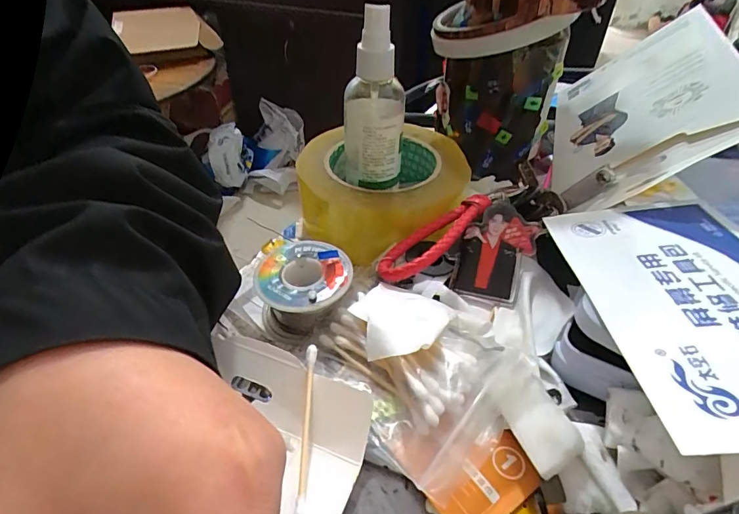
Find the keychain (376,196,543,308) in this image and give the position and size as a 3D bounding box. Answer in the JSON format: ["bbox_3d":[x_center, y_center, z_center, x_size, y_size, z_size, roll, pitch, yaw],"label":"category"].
[{"bbox_3d":[0.075,-0.005,0.251,0.039,0.005,0.069,14,65,33],"label":"keychain"}]

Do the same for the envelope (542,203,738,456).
[{"bbox_3d":[0.133,0.013,0.174,0.081,0.004,0.143,-5,31,10],"label":"envelope"}]

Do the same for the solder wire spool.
[{"bbox_3d":[-0.037,0.019,0.246,0.051,0.034,0.052,0,42,0],"label":"solder wire spool"}]

